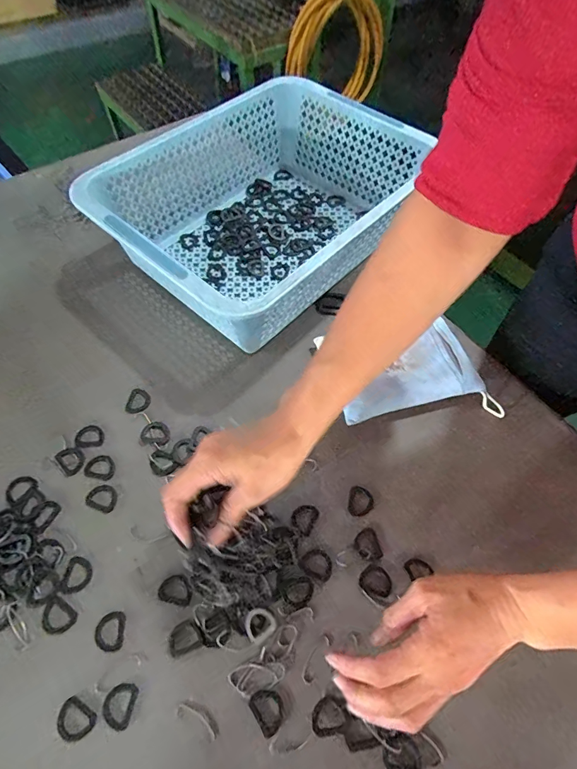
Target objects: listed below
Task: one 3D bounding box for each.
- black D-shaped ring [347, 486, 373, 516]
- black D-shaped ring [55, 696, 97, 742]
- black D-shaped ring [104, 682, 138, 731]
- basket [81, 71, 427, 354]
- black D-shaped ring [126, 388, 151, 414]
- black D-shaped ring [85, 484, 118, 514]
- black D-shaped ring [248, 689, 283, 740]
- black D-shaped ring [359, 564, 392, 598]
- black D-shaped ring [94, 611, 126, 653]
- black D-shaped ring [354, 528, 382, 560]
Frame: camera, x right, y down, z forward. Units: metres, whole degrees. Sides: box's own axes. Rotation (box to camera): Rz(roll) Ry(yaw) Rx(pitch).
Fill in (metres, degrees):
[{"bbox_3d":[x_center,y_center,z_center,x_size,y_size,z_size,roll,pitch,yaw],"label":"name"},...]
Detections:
[{"bbox_3d":[0.071,0.115,0.407,0.025,0.004,0.029,10,59,3],"label":"black D-shaped ring"},{"bbox_3d":[-0.165,0.259,0.319,0.029,0.004,0.023,31,63,15],"label":"black D-shaped ring"},{"bbox_3d":[-0.133,0.251,0.325,0.024,0.004,0.030,14,60,6],"label":"black D-shaped ring"},{"bbox_3d":[-0.026,-0.228,0.537,0.287,0.119,0.384,39,65,19],"label":"basket"},{"bbox_3d":[-0.165,0.018,0.458,0.024,0.004,0.031,11,59,3],"label":"black D-shaped ring"},{"bbox_3d":[-0.181,0.110,0.403,0.030,0.004,0.025,22,61,10],"label":"black D-shaped ring"},{"bbox_3d":[-0.016,0.255,0.324,0.023,0.004,0.030,-26,64,-17],"label":"black D-shaped ring"},{"bbox_3d":[0.079,0.176,0.370,0.028,0.004,0.025,37,64,18],"label":"black D-shaped ring"},{"bbox_3d":[-0.151,0.207,0.349,0.024,0.004,0.029,0,59,-3],"label":"black D-shaped ring"},{"bbox_3d":[0.074,0.149,0.387,0.023,0.004,0.028,-11,60,-9],"label":"black D-shaped ring"}]

